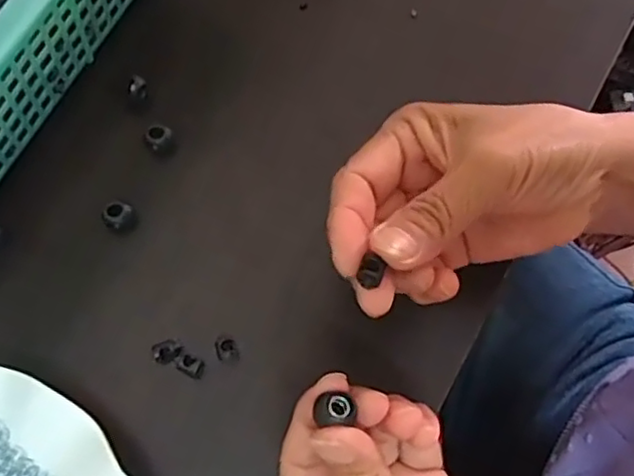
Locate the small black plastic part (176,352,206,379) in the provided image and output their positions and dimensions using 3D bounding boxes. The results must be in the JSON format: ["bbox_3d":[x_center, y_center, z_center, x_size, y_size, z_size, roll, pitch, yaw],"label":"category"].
[{"bbox_3d":[-0.061,0.061,0.308,0.013,0.004,0.009,26,74,8],"label":"small black plastic part"}]

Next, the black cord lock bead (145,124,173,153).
[{"bbox_3d":[-0.085,-0.053,0.347,0.014,0.014,0.014,0,72,0],"label":"black cord lock bead"}]

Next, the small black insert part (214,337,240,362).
[{"bbox_3d":[-0.044,0.054,0.312,0.010,0.005,0.013,-23,73,-7],"label":"small black insert part"}]

